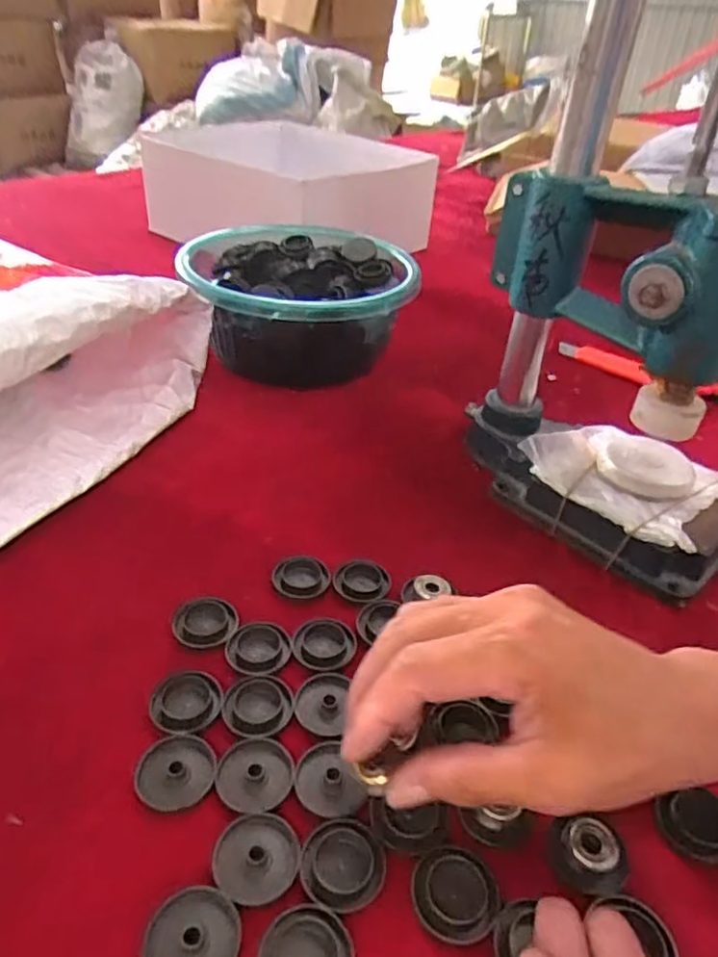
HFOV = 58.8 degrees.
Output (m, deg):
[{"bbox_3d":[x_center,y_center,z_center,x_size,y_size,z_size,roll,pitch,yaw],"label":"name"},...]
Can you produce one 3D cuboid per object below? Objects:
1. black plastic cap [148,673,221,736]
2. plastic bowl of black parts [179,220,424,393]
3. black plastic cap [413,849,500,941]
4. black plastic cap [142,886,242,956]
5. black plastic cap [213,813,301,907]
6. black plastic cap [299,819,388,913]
[{"bbox_3d":[-0.082,0.106,0.303,0.032,0.005,0.033,3,37,-4],"label":"black plastic cap"},{"bbox_3d":[-0.056,-0.162,0.597,0.203,0.088,0.202,4,37,-3],"label":"plastic bowl of black parts"},{"bbox_3d":[0.037,0.160,0.246,0.032,0.004,0.031,4,37,-3],"label":"black plastic cap"},{"bbox_3d":[-0.060,0.164,0.228,0.032,0.007,0.031,4,37,-3],"label":"black plastic cap"},{"bbox_3d":[-0.040,0.149,0.252,0.033,0.005,0.032,4,37,-3],"label":"black plastic cap"},{"bbox_3d":[-0.006,0.151,0.251,0.032,0.004,0.032,4,37,-3],"label":"black plastic cap"}]

